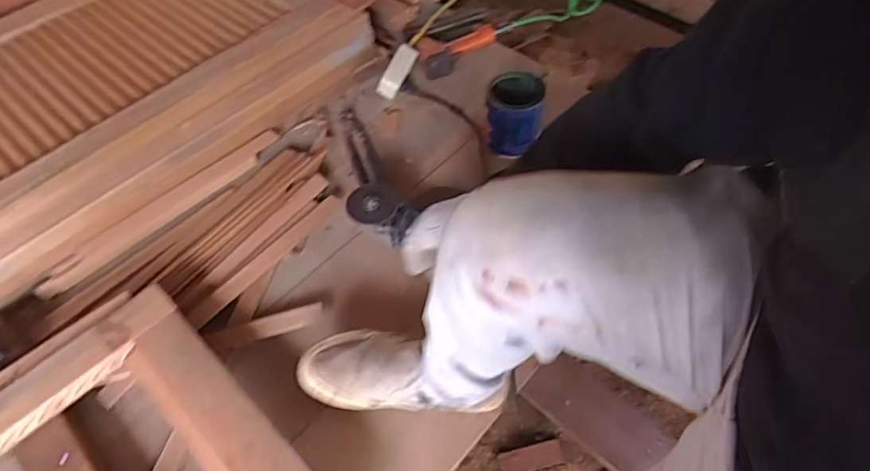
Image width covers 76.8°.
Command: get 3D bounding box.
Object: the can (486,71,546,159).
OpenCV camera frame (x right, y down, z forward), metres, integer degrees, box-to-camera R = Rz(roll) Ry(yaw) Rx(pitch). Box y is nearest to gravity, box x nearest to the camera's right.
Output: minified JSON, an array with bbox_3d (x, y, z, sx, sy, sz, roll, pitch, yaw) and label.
[{"bbox_3d":[0.150,-0.233,1.053,0.105,0.120,0.107,5,54,7],"label":"can"}]

